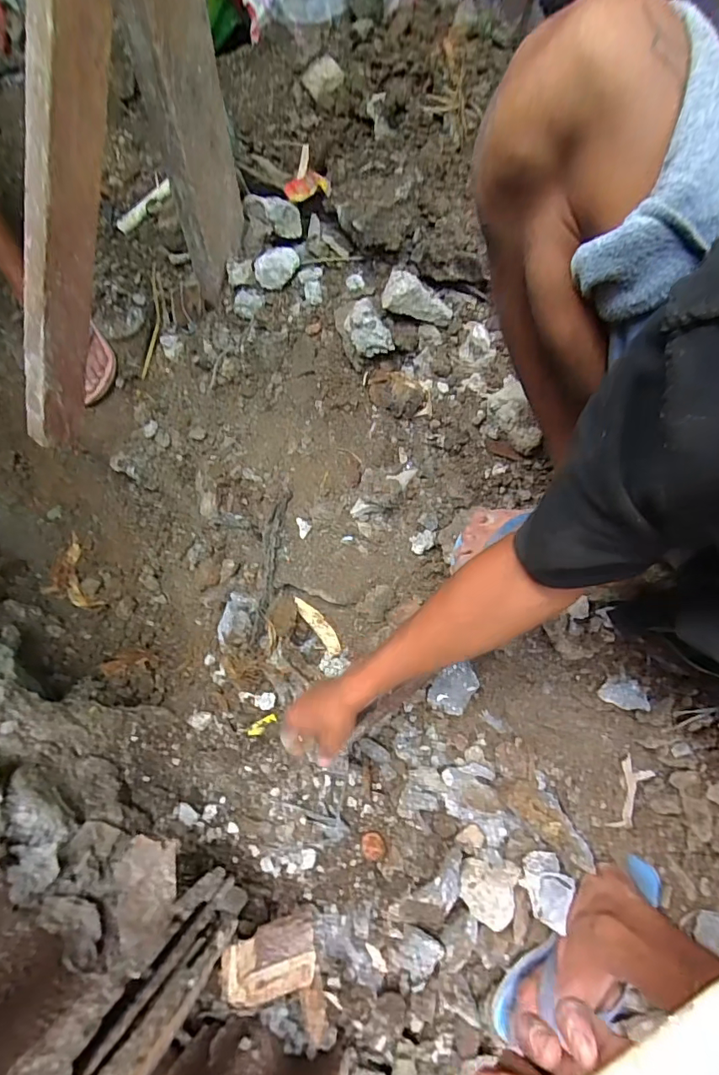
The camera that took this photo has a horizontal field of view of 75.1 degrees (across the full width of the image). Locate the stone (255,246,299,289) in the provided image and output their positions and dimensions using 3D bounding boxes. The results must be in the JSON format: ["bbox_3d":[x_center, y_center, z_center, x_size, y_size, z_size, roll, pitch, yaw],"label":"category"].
[{"bbox_3d":[-0.127,-0.420,0.720,0.070,0.043,0.050,-6,67,-6],"label":"stone"}]

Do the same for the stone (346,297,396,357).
[{"bbox_3d":[0.012,-0.285,0.645,0.047,0.043,0.073,-21,70,-12],"label":"stone"}]

